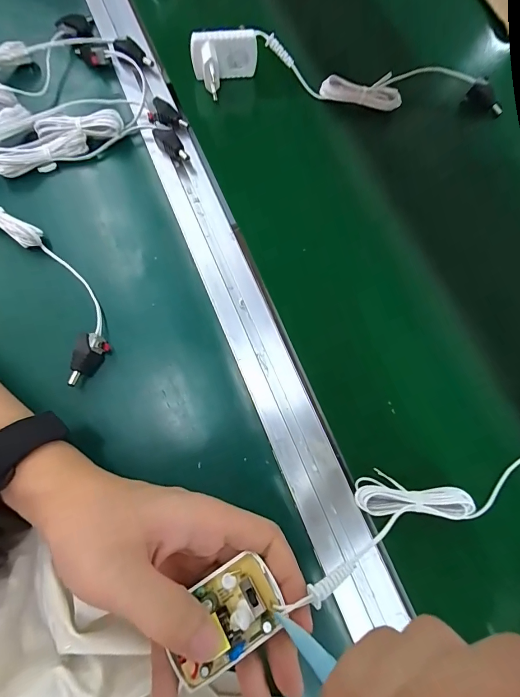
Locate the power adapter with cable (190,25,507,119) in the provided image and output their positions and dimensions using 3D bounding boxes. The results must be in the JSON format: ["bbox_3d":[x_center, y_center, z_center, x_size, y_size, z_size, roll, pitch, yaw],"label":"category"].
[{"bbox_3d":[0.088,-0.261,0.342,0.297,0.049,0.045,-1,74,-3],"label":"power adapter with cable"}]

